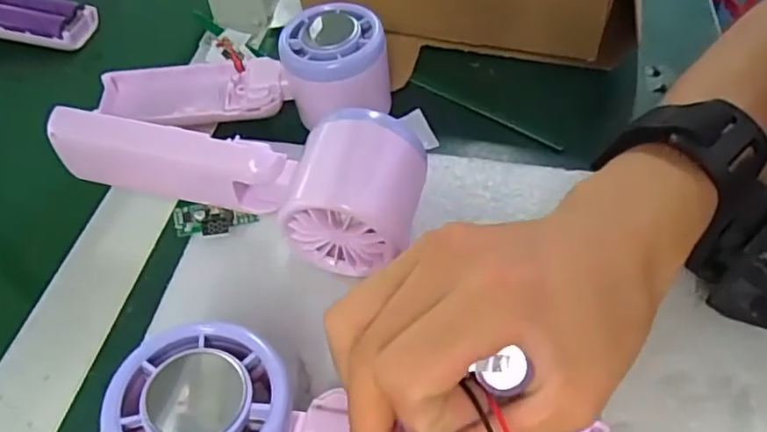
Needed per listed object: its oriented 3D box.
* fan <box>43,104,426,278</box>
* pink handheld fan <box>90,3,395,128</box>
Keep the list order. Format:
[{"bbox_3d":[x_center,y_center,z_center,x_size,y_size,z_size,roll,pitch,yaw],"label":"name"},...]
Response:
[{"bbox_3d":[-0.064,-0.015,0.282,0.162,0.060,0.052,8,51,11],"label":"fan"},{"bbox_3d":[-0.077,-0.072,0.353,0.169,0.056,0.062,-4,49,17],"label":"pink handheld fan"}]

